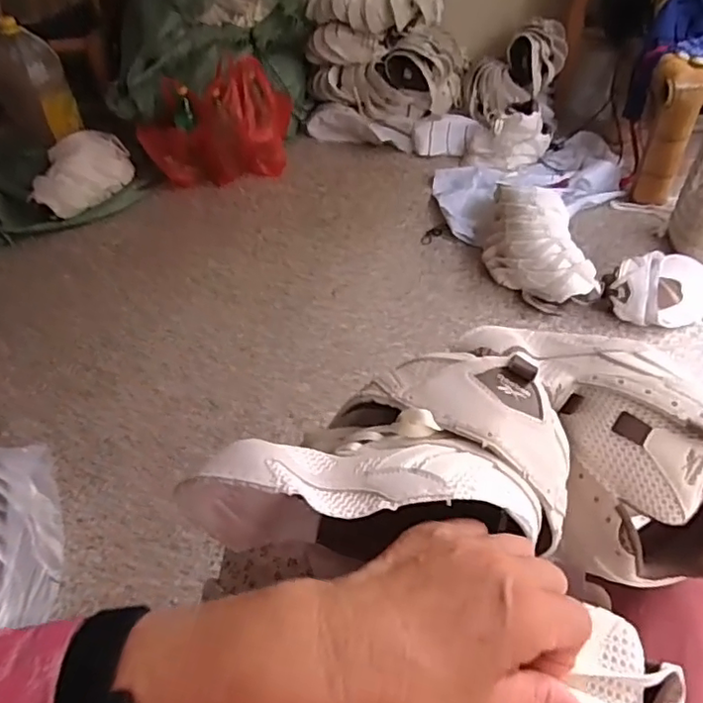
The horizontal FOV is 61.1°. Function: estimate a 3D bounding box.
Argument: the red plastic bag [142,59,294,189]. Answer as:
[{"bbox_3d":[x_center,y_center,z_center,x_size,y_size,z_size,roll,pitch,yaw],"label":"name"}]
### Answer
[{"bbox_3d":[-0.353,-0.601,1.627,0.406,0.262,0.178,-24,48,-19],"label":"red plastic bag"}]

